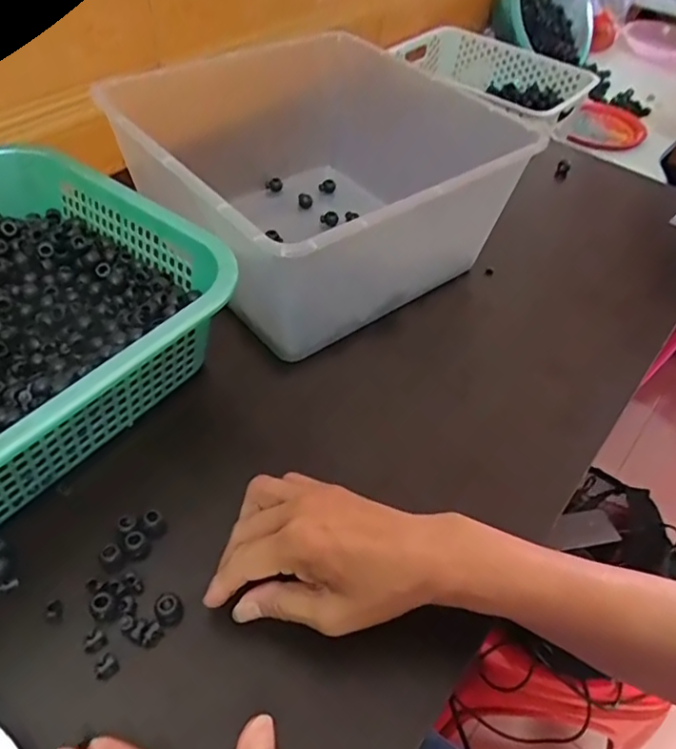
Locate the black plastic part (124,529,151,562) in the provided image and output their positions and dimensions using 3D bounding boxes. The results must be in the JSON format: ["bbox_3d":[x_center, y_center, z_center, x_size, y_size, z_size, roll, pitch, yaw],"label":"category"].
[{"bbox_3d":[-0.133,0.113,0.395,0.014,0.013,0.014,-21,54,-22],"label":"black plastic part"}]

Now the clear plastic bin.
[{"bbox_3d":[-0.029,-0.193,0.586,0.301,0.143,0.330,-30,57,-28],"label":"clear plastic bin"}]

